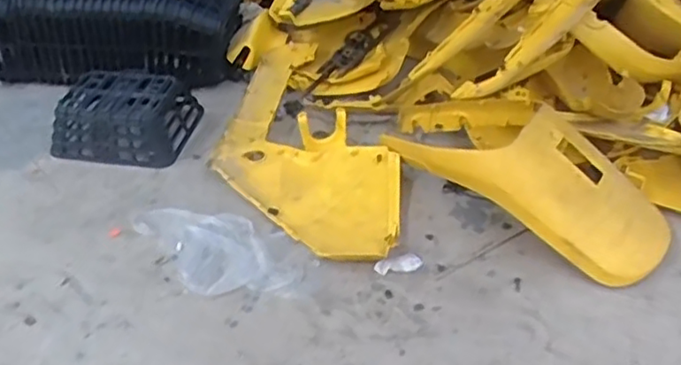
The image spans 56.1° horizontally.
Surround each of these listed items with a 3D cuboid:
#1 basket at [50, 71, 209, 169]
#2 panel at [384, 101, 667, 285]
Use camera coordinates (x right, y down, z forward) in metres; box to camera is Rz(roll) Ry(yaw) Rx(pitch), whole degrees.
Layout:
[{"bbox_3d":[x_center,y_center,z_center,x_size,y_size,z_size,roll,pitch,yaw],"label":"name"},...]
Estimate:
[{"bbox_3d":[-0.518,-0.162,1.532,0.297,0.115,0.227,6,39,10],"label":"basket"},{"bbox_3d":[0.354,-0.027,1.246,0.563,0.194,0.239,22,42,27],"label":"panel"}]

